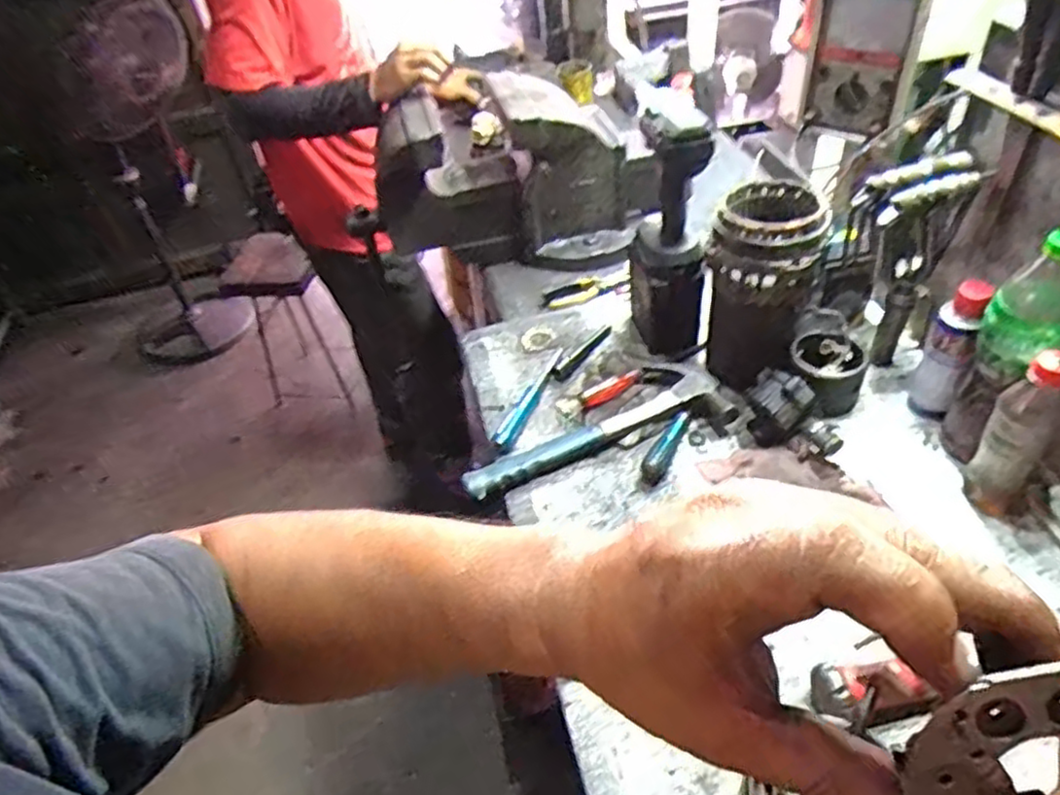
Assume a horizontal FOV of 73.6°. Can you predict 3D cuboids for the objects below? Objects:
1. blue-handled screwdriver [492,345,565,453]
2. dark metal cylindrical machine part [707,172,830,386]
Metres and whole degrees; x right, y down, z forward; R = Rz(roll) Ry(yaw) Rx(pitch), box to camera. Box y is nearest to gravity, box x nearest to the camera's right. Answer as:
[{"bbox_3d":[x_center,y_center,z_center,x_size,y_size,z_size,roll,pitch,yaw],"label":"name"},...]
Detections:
[{"bbox_3d":[0.000,-0.005,0.940,0.023,0.014,0.189,13,48,20],"label":"blue-handled screwdriver"},{"bbox_3d":[0.283,-0.148,0.859,0.124,0.190,0.126,14,48,21],"label":"dark metal cylindrical machine part"}]

